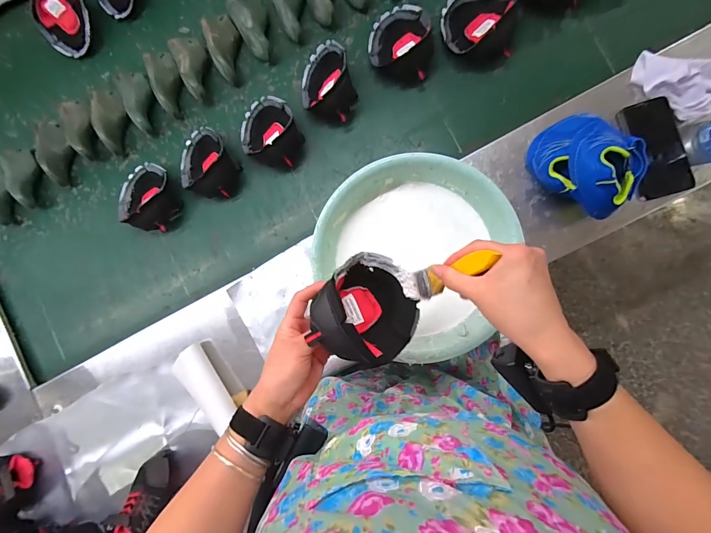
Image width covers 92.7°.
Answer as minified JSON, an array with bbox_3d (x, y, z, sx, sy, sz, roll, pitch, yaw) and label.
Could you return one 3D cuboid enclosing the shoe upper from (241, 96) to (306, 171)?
[{"bbox_3d":[-0.164,-0.257,0.650,0.144,0.063,0.124,30,92,5],"label":"shoe upper"}]

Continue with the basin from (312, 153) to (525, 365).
[{"bbox_3d":[0.101,-0.030,0.553,0.296,0.113,0.270,0,89,5],"label":"basin"}]

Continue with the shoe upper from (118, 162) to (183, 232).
[{"bbox_3d":[-0.418,-0.142,0.671,0.125,0.064,0.132,17,91,5],"label":"shoe upper"}]

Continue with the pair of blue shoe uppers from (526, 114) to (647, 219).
[{"bbox_3d":[0.358,-0.162,0.537,0.111,0.129,0.174,-20,87,5],"label":"pair of blue shoe uppers"}]

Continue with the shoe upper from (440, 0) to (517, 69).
[{"bbox_3d":[0.221,-0.439,0.617,0.124,0.057,0.141,-7,88,5],"label":"shoe upper"}]

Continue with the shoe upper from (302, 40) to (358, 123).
[{"bbox_3d":[-0.054,-0.350,0.640,0.108,0.068,0.151,-16,88,5],"label":"shoe upper"}]

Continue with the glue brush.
[{"bbox_3d":[0.095,0.009,0.366,0.016,0.146,0.037,-25,87,-27],"label":"glue brush"}]

